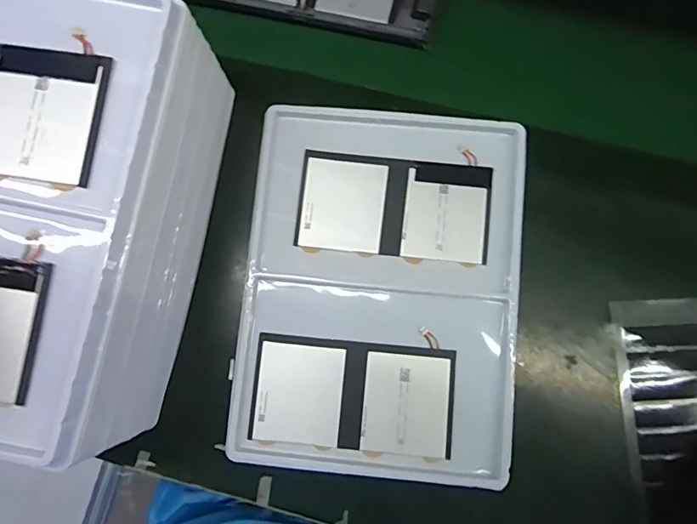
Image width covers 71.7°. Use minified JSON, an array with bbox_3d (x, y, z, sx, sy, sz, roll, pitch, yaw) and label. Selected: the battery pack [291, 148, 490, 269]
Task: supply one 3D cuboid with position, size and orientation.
[{"bbox_3d":[0.042,-0.051,0.448,0.171,0.007,0.096,4,80,2],"label":"battery pack"}]

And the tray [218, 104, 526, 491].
[{"bbox_3d":[0.030,0.020,0.435,0.241,0.016,0.327,6,80,2],"label":"tray"}]

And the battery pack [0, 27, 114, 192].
[{"bbox_3d":[-0.255,-0.108,0.329,0.172,0.006,0.096,6,80,2],"label":"battery pack"}]

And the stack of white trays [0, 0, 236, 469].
[{"bbox_3d":[-0.264,-0.039,0.381,0.245,0.141,0.319,11,80,3],"label":"stack of white trays"}]

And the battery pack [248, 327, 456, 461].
[{"bbox_3d":[0.004,0.117,0.426,0.174,0.006,0.098,1,80,1],"label":"battery pack"}]

